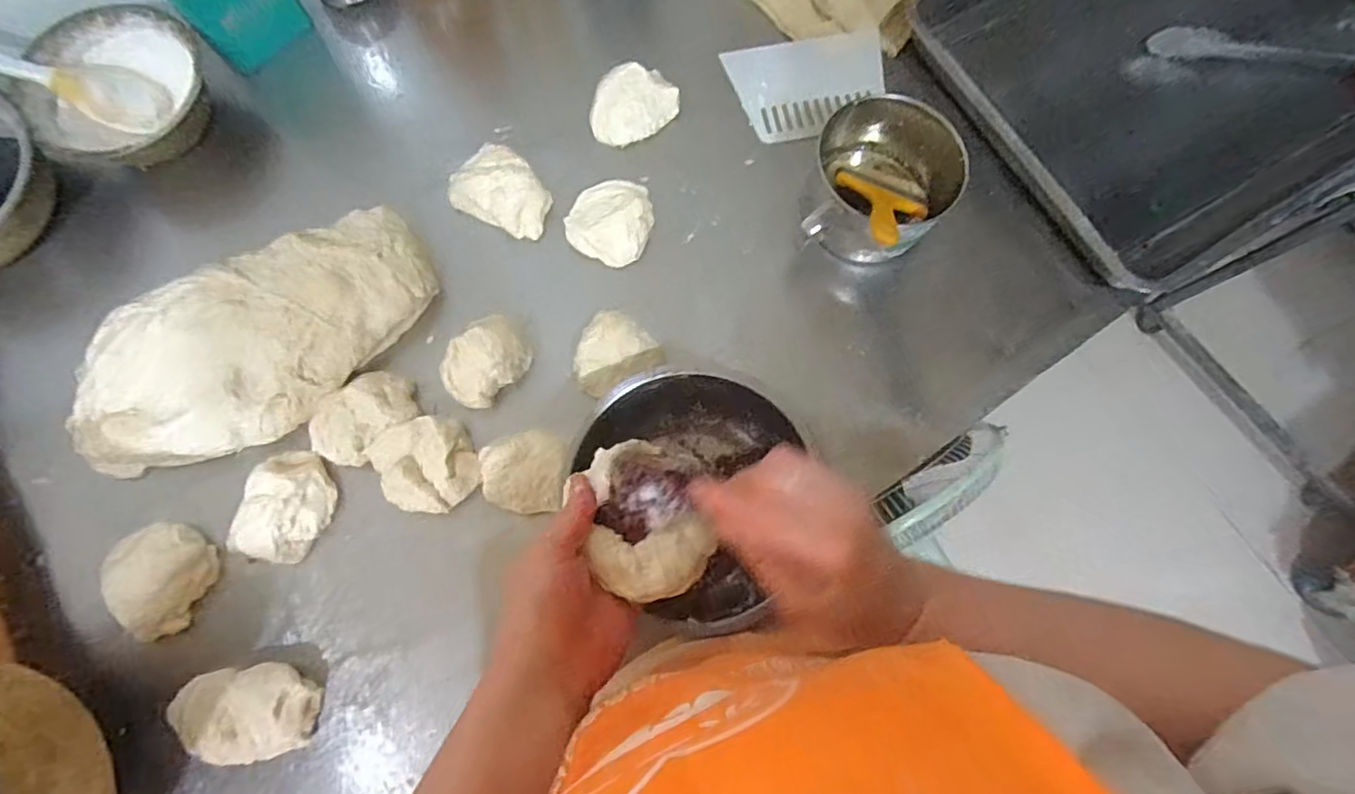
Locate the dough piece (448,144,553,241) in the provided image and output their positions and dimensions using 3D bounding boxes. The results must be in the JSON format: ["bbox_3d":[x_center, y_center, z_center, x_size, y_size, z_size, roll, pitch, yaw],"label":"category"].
[{"bbox_3d":[-0.166,-0.203,0.583,0.094,0.033,0.073,25,76,5],"label":"dough piece"}]

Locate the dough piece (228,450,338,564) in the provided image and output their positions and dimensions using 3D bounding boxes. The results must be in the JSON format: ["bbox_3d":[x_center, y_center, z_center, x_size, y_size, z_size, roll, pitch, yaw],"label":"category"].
[{"bbox_3d":[-0.318,0.088,0.491,0.061,0.028,0.086,11,76,1],"label":"dough piece"}]

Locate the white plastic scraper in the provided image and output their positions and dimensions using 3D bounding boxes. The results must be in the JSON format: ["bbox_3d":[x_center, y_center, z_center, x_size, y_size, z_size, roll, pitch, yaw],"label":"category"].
[{"bbox_3d":[0.141,-0.327,0.632,0.158,0.006,0.107,-16,83,-4],"label":"white plastic scraper"}]

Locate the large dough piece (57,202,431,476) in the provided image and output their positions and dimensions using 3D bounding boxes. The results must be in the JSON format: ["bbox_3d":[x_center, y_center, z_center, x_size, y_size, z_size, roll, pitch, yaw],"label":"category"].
[{"bbox_3d":[-0.361,-0.048,0.520,0.305,0.054,0.154,-28,78,-8],"label":"large dough piece"}]

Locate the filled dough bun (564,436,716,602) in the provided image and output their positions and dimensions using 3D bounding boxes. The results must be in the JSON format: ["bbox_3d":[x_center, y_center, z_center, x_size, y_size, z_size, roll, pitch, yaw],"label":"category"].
[{"bbox_3d":[-0.019,0.076,0.396,0.078,0.040,0.099,-25,78,-8],"label":"filled dough bun"}]

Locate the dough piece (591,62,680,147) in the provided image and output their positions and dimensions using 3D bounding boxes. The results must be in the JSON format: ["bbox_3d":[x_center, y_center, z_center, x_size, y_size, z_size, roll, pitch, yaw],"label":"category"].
[{"bbox_3d":[-0.045,-0.296,0.607,0.090,0.034,0.060,-25,78,-8],"label":"dough piece"}]

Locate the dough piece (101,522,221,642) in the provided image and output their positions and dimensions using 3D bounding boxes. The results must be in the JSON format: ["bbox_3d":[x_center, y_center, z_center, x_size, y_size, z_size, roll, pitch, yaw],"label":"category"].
[{"bbox_3d":[-0.407,0.140,0.474,0.069,0.035,0.081,-42,81,-11],"label":"dough piece"}]

